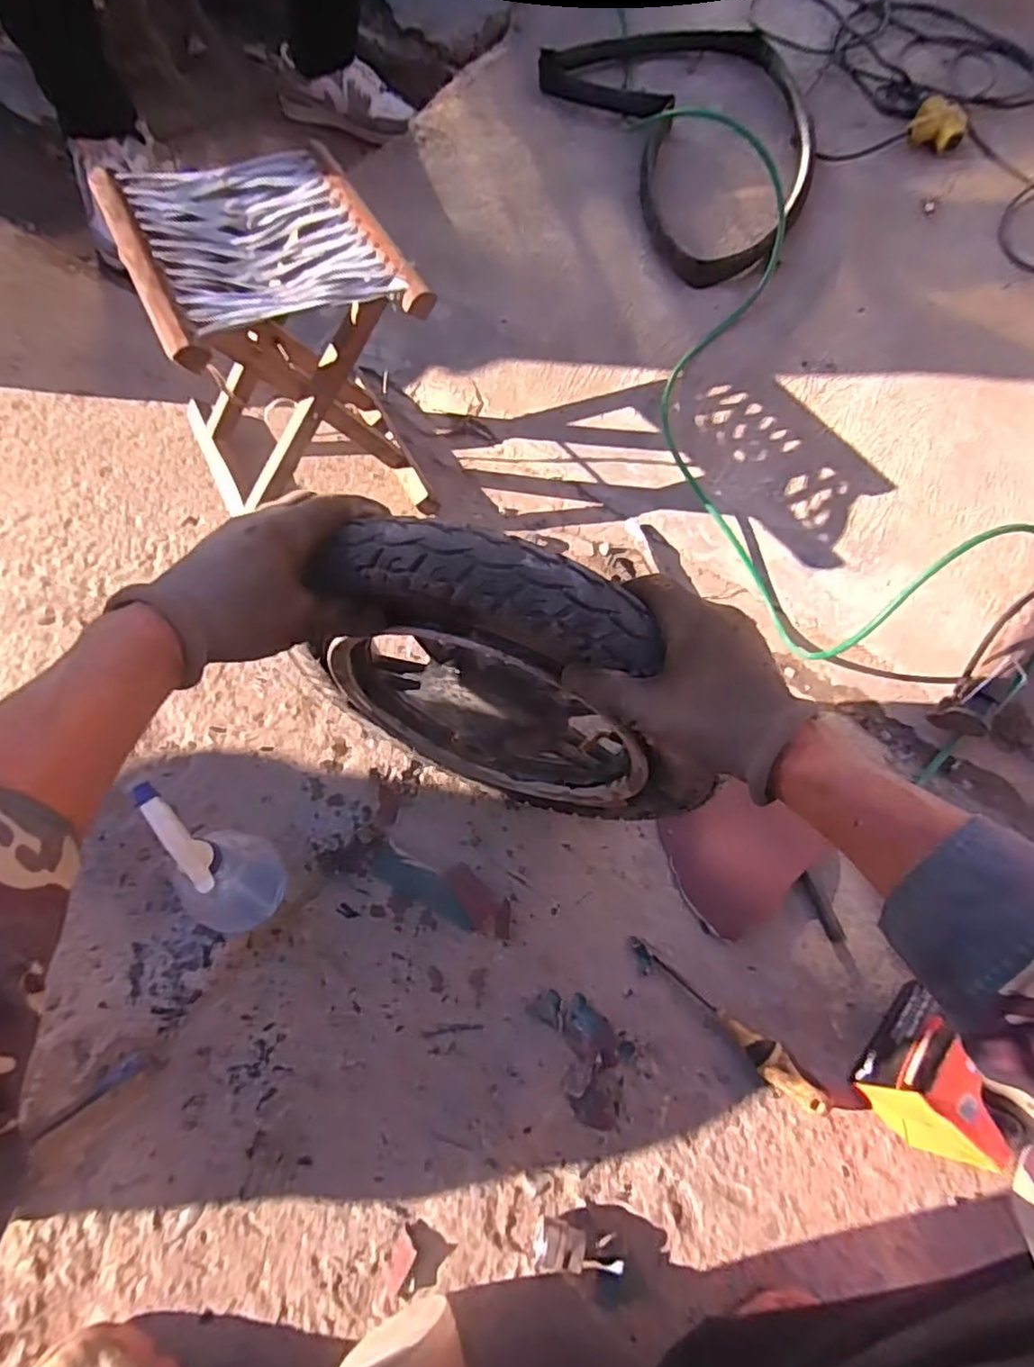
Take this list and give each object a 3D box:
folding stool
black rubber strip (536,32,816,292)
[{"bbox_3d":[-0.266,-0.366,0.755,0.244,0.316,0.288,-25,68,-17],"label":"folding stool"},{"bbox_3d":[0.314,-0.912,1.052,0.390,0.034,0.580,-23,72,-9],"label":"black rubber strip"}]

